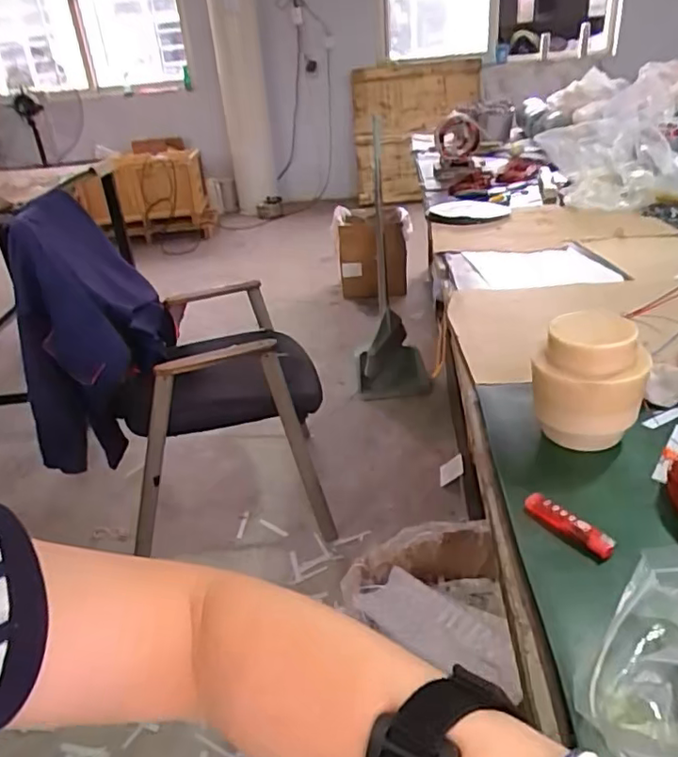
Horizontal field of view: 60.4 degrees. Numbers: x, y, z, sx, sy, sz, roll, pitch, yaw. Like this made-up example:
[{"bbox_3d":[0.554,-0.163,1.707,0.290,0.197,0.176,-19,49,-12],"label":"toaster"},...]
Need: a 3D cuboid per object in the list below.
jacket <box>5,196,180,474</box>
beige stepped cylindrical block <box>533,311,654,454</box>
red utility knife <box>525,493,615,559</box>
[{"bbox_3d":[-0.583,-0.119,1.439,0.294,0.553,0.500,-11,28,-12],"label":"jacket"},{"bbox_3d":[0.265,0.006,0.617,0.108,0.147,0.089,8,30,24],"label":"beige stepped cylindrical block"},{"bbox_3d":[0.201,0.128,0.514,0.019,0.013,0.084,-23,32,-32],"label":"red utility knife"}]

